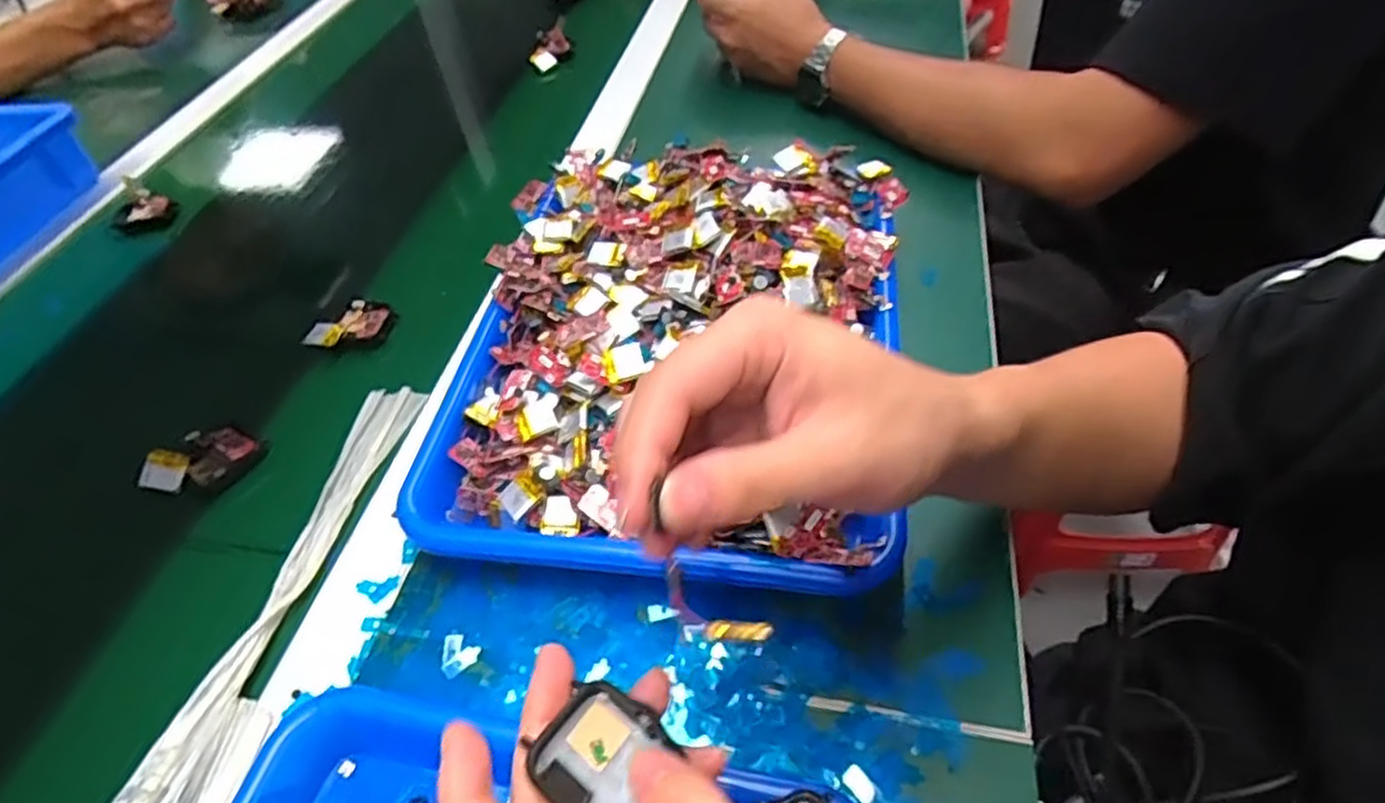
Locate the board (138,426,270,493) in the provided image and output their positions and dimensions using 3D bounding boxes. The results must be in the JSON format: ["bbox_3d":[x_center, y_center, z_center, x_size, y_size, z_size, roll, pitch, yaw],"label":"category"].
[{"bbox_3d":[-0.287,0.035,0.435,0.037,0.027,0.052,14,52,17],"label":"board"}]

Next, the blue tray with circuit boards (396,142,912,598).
[{"bbox_3d":[-0.007,-0.049,0.447,0.249,0.070,0.326,4,50,9],"label":"blue tray with circuit boards"}]

